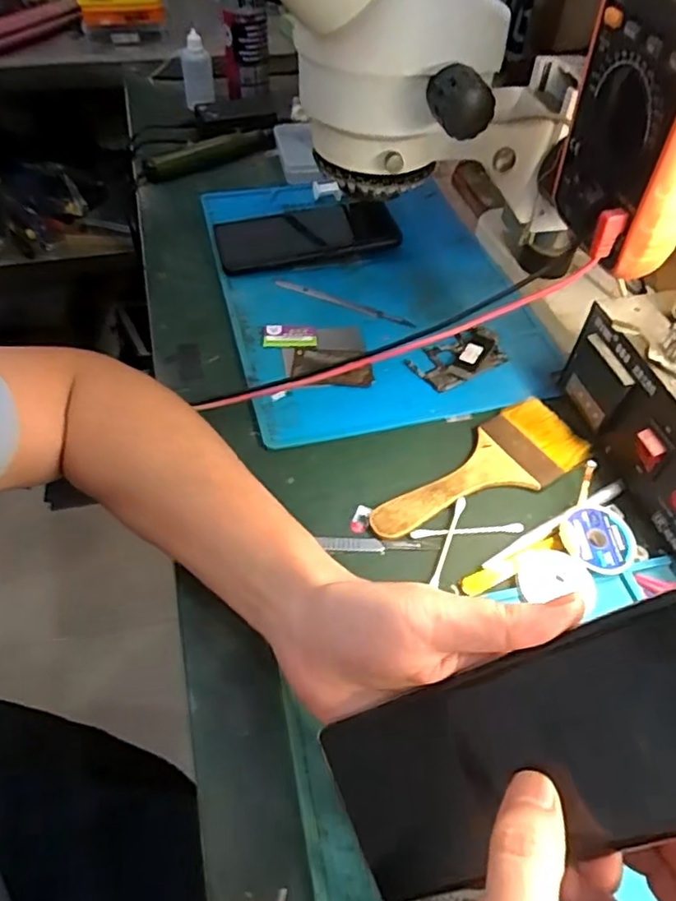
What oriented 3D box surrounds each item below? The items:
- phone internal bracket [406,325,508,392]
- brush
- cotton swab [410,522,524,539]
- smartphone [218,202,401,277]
[{"bbox_3d":[0.095,-0.073,0.477,0.075,0.009,0.046,-24,55,-20],"label":"phone internal bracket"},{"bbox_3d":[0.094,0.017,0.404,0.160,0.007,0.061,-28,56,-23],"label":"brush"},{"bbox_3d":[0.081,0.050,0.378,0.070,0.004,0.006,-4,50,-5],"label":"cotton swab"},{"bbox_3d":[-0.030,-0.201,0.566,0.164,0.013,0.071,-10,62,-1],"label":"smartphone"}]

